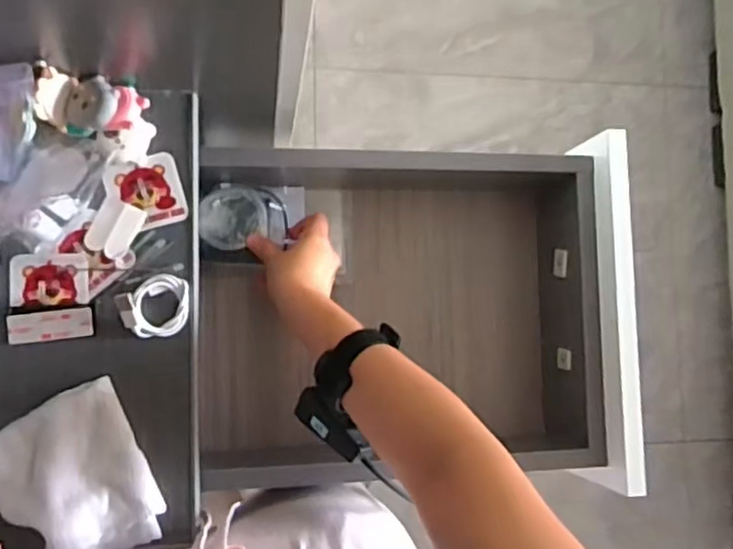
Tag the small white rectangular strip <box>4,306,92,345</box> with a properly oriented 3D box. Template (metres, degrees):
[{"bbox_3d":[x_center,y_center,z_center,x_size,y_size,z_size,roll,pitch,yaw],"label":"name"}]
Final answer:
[{"bbox_3d":[-0.240,0.039,0.498,0.061,0.006,0.022,-6,87,-10],"label":"small white rectangular strip"}]

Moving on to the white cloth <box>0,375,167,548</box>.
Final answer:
[{"bbox_3d":[-0.219,0.154,0.476,0.114,0.041,0.124,-24,90,-10],"label":"white cloth"}]

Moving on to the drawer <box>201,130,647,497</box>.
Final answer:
[{"bbox_3d":[0.038,0.037,0.638,0.389,0.146,0.317,0,86,-10],"label":"drawer"}]

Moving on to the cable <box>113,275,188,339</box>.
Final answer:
[{"bbox_3d":[-0.164,0.024,0.509,0.049,0.021,0.047,-4,86,-10],"label":"cable"}]

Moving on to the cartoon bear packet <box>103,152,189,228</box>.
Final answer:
[{"bbox_3d":[-0.175,-0.065,0.525,0.054,0.012,0.057,-17,89,-10],"label":"cartoon bear packet"}]

